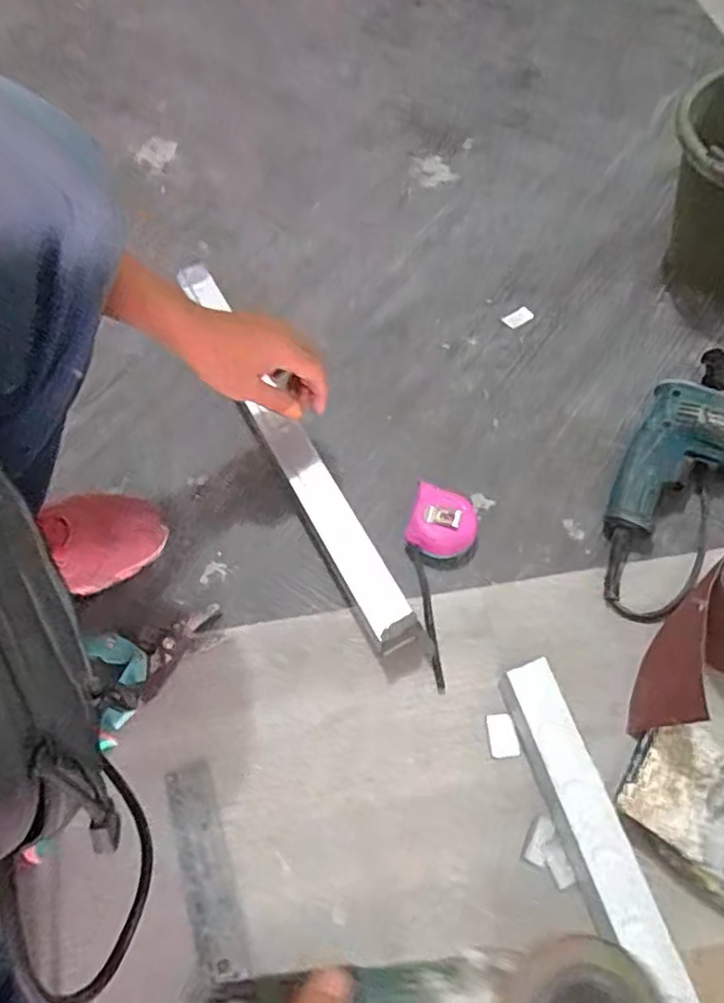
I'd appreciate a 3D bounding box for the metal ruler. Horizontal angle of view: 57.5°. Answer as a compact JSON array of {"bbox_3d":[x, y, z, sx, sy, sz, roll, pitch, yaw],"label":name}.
[{"bbox_3d":[-0.123,0.293,0.529,0.034,0.005,0.155,-16,63,-13],"label":"metal ruler"}]

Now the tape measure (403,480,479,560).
[{"bbox_3d":[0.080,0.023,0.652,0.066,0.033,0.065,17,63,13],"label":"tape measure"}]

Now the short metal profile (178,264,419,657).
[{"bbox_3d":[-0.085,-0.071,0.682,0.042,0.045,0.492,-26,66,-11],"label":"short metal profile"}]

